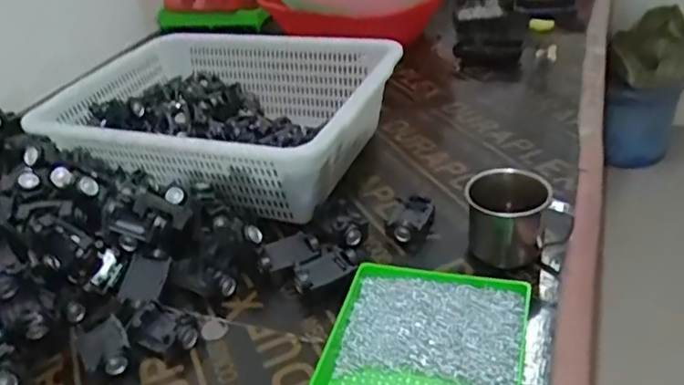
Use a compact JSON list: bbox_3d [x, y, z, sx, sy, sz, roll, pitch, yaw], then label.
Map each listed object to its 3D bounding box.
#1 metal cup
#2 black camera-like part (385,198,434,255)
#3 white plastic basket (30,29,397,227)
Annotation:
[{"bbox_3d":[0.169,0.029,0.590,0.087,0.082,0.087,-5,34,4],"label":"metal cup"},{"bbox_3d":[0.071,0.030,0.629,0.039,0.032,0.057,7,37,21],"label":"black camera-like part"},{"bbox_3d":[-0.144,-0.102,0.767,0.405,0.099,0.316,6,36,19],"label":"white plastic basket"}]

